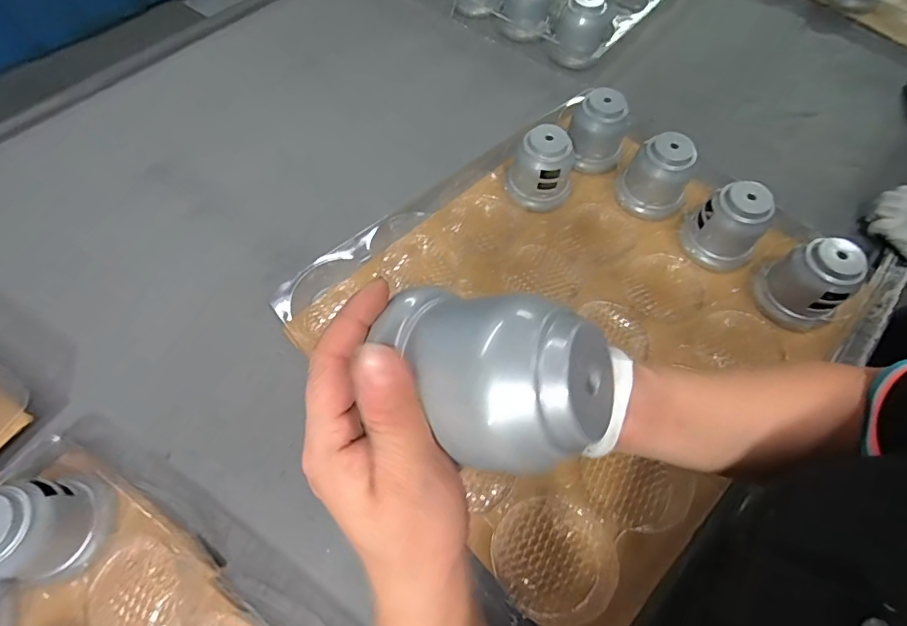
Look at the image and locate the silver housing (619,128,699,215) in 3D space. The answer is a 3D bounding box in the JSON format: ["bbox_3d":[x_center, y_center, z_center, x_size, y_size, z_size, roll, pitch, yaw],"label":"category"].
[{"bbox_3d":[0.261,-0.173,0.587,0.078,0.078,0.071,25,65,13],"label":"silver housing"}]

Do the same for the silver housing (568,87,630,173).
[{"bbox_3d":[0.199,-0.250,0.629,0.076,0.084,0.067,22,64,12],"label":"silver housing"}]

